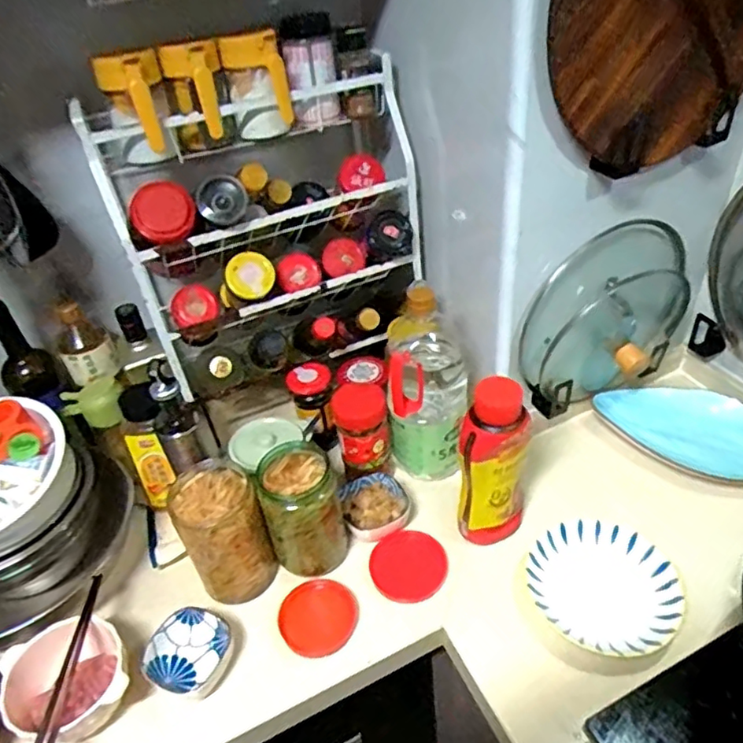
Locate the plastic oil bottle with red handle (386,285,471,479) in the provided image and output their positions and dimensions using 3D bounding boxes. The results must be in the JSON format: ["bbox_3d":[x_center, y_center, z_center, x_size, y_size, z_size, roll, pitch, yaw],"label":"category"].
[{"bbox_3d":[0.076,0.015,0.805,0.108,0.271,0.101,-3,40,5],"label":"plastic oil bottle with red handle"}]

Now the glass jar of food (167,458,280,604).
[{"bbox_3d":[-0.181,0.202,0.732,0.093,0.158,0.099,-4,39,3],"label":"glass jar of food"}]

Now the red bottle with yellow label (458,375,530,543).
[{"bbox_3d":[0.149,0.116,0.718,0.079,0.231,0.068,7,41,16],"label":"red bottle with yellow label"}]

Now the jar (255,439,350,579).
[{"bbox_3d":[-0.082,0.177,0.749,0.092,0.161,0.101,-4,39,3],"label":"jar"}]

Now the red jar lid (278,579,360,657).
[{"bbox_3d":[-0.064,0.297,0.718,0.090,0.009,0.091,-4,39,3],"label":"red jar lid"}]

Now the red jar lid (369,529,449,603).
[{"bbox_3d":[0.048,0.247,0.759,0.097,0.009,0.090,-4,39,3],"label":"red jar lid"}]

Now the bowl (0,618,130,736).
[{"bbox_3d":[-0.329,0.342,0.644,0.121,0.065,0.112,-4,39,3],"label":"bowl"}]

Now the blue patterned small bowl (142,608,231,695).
[{"bbox_3d":[-0.208,0.324,0.684,0.081,0.036,0.086,-4,39,3],"label":"blue patterned small bowl"}]

